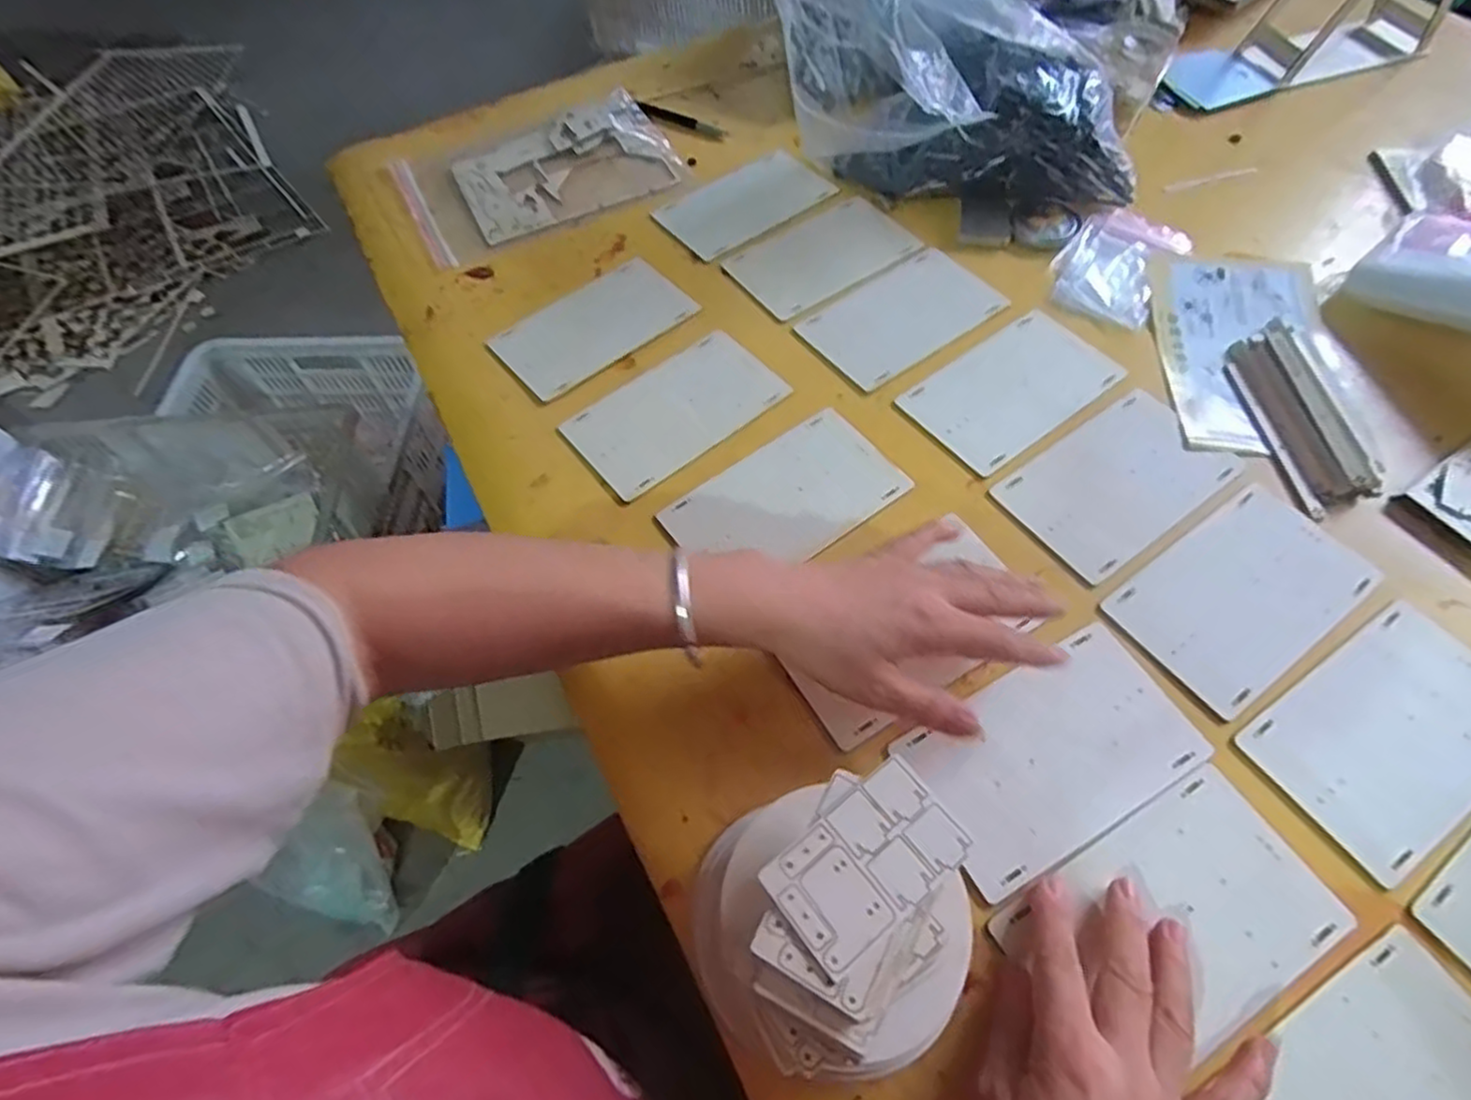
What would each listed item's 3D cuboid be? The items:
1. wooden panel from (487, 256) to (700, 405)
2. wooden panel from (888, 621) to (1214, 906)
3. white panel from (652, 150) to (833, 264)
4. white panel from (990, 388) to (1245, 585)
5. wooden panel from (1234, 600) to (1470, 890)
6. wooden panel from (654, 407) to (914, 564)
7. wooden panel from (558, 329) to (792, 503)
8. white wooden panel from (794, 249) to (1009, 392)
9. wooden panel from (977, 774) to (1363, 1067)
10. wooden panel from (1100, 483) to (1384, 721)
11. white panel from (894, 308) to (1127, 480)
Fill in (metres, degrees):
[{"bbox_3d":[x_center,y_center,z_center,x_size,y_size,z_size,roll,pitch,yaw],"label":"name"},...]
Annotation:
[{"bbox_3d":[-0.127,-0.201,0.629,0.164,0.011,0.104,-37,64,-17],"label":"wooden panel"},{"bbox_3d":[0.191,0.121,0.427,0.165,0.005,0.099,-26,62,-13],"label":"wooden panel"},{"bbox_3d":[0.012,-0.352,0.710,0.182,0.008,0.102,-36,64,-18],"label":"white panel"},{"bbox_3d":[0.283,-0.052,0.525,0.164,0.004,0.099,-32,63,-16],"label":"white panel"},{"bbox_3d":[0.396,0.107,0.423,0.166,0.004,0.099,-30,62,-15],"label":"wooden panel"},{"bbox_3d":[0.039,-0.038,0.523,0.165,0.004,0.099,-34,63,-16],"label":"wooden panel"},{"bbox_3d":[-0.048,-0.114,0.573,0.167,0.006,0.102,-37,64,-18],"label":"wooden panel"},{"bbox_3d":[0.146,-0.206,0.618,0.165,0.007,0.101,-34,63,-16],"label":"white wooden panel"},{"bbox_3d":[0.236,0.199,0.380,0.168,0.005,0.100,-26,63,-14],"label":"wooden panel"},{"bbox_3d":[0.338,0.026,0.472,0.167,0.004,0.098,-33,63,-16],"label":"wooden panel"},{"bbox_3d":[0.223,-0.132,0.571,0.168,0.005,0.099,-34,64,-16],"label":"white panel"}]

